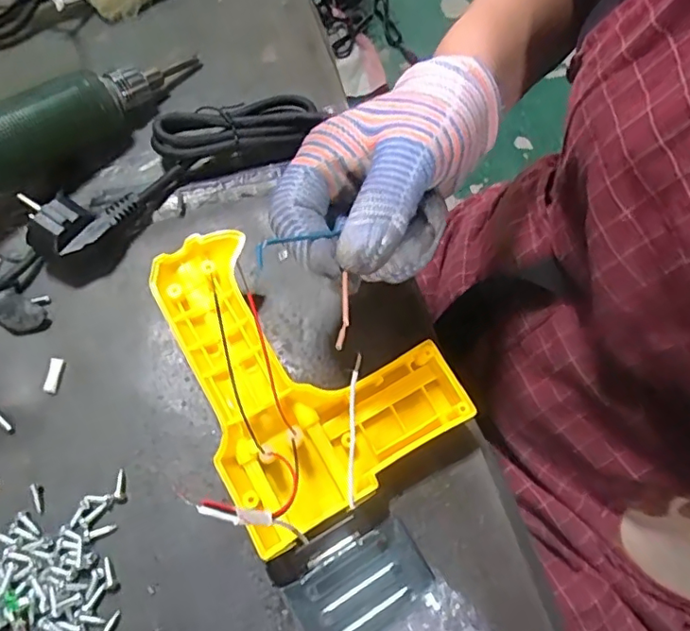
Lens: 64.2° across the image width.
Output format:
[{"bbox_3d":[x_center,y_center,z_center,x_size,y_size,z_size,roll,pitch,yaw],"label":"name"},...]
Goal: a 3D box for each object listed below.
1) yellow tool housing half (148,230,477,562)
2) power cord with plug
[{"bbox_3d":[-0.024,0.021,0.281,0.116,0.037,0.147,-28,71,-14],"label":"yellow tool housing half"},{"bbox_3d":[-0.101,-0.093,0.326,0.177,0.034,0.048,-34,73,-16],"label":"power cord with plug"}]

